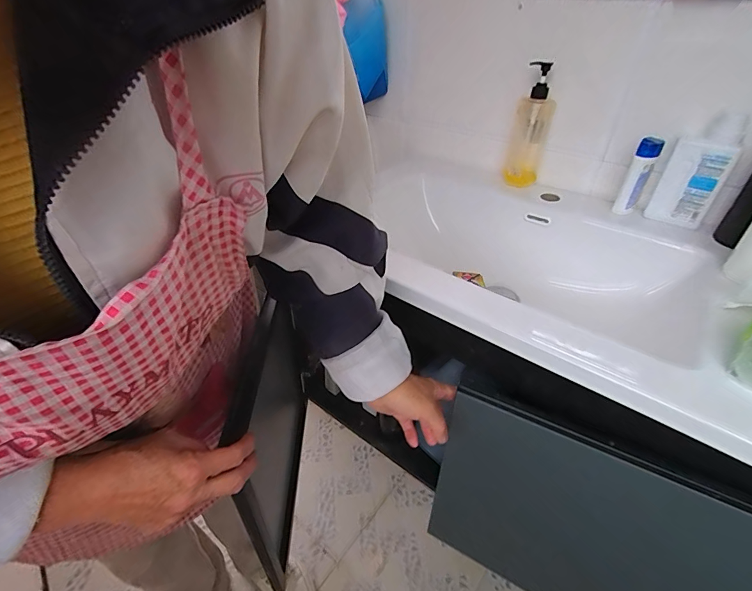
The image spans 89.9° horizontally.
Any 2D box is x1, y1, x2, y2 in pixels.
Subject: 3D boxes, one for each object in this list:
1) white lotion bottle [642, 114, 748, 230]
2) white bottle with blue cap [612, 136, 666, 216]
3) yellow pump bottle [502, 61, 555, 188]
[{"bbox_3d":[0.513,-0.195,0.609,0.086,0.160,0.053,29,45,27],"label":"white lotion bottle"},{"bbox_3d":[0.443,-0.197,0.646,0.037,0.133,0.027,23,43,22],"label":"white bottle with blue cap"},{"bbox_3d":[0.304,-0.318,0.741,0.069,0.225,0.063,8,39,5],"label":"yellow pump bottle"}]

